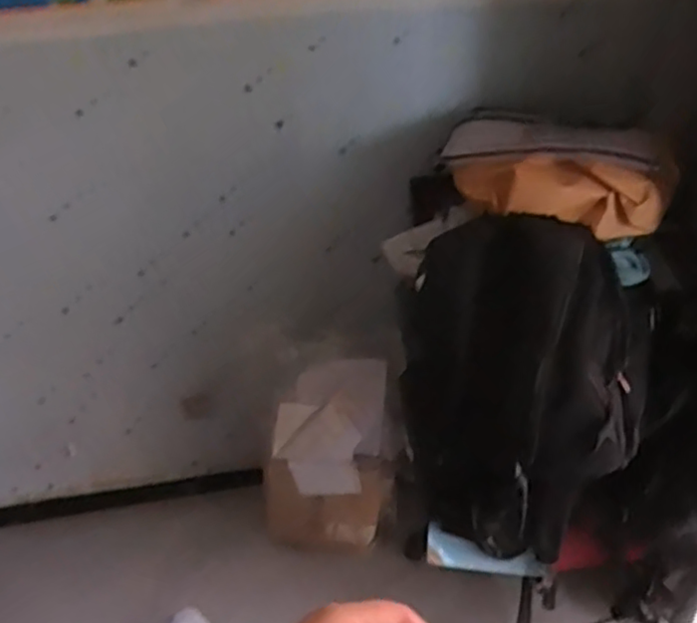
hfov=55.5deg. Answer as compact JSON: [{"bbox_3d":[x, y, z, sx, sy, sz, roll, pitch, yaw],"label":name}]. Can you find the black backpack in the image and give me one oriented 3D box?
[{"bbox_3d":[0.268,0.133,1.117,0.401,0.571,0.221,7,39,17],"label":"black backpack"}]

